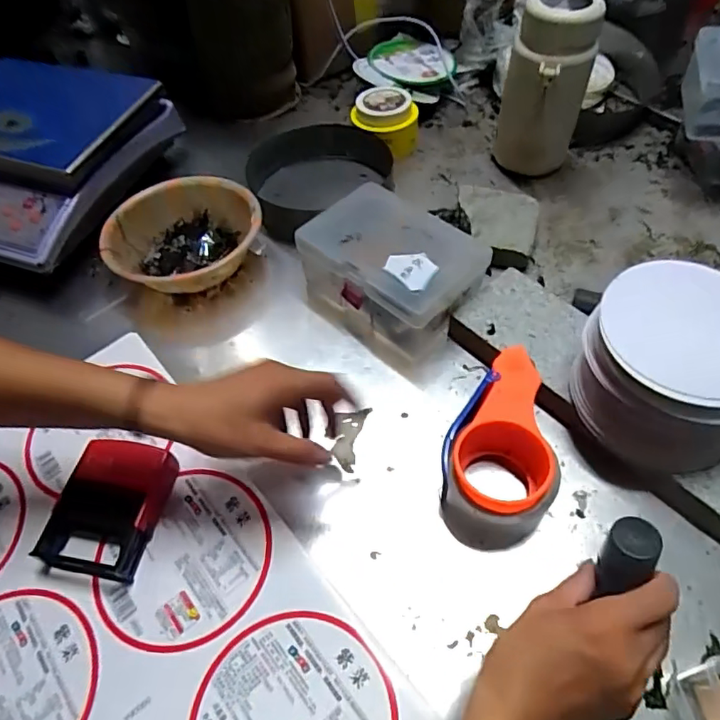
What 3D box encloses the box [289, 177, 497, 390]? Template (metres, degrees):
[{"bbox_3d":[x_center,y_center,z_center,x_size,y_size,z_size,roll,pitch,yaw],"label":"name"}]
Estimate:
[{"bbox_3d":[0.034,-0.098,0.599,0.181,0.085,0.142,32,63,25],"label":"box"}]

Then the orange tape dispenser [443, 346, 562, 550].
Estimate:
[{"bbox_3d":[0.122,0.072,0.480,0.092,0.067,0.166,10,55,12],"label":"orange tape dispenser"}]

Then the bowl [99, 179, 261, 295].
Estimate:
[{"bbox_3d":[-0.206,-0.140,0.661,0.171,0.077,0.171,-3,54,4],"label":"bowl"}]

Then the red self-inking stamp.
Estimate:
[{"bbox_3d":[-0.217,0.128,0.474,0.083,0.031,0.111,8,55,11],"label":"red self-inking stamp"}]

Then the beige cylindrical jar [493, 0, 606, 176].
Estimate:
[{"bbox_3d":[0.225,-0.326,0.673,0.095,0.204,0.097,-3,54,4],"label":"beige cylindrical jar"}]

